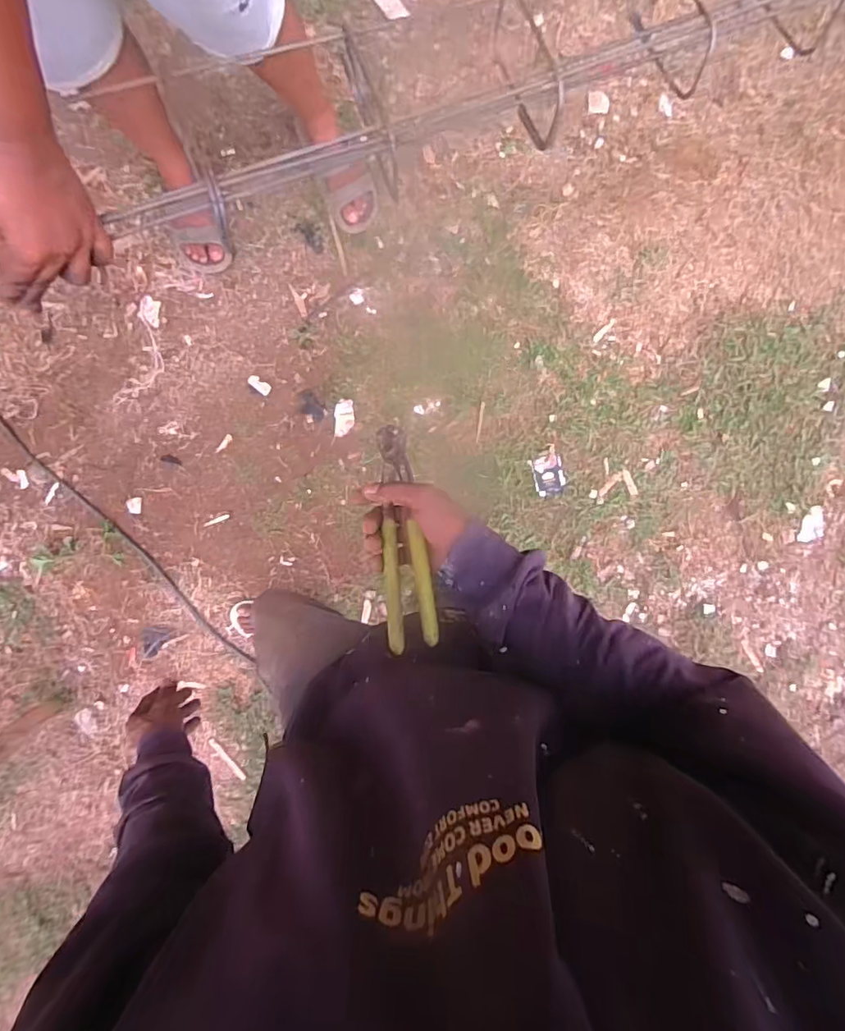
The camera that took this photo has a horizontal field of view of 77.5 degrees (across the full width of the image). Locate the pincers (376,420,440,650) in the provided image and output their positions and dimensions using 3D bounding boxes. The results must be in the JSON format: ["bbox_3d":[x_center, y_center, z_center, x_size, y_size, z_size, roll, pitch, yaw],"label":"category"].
[{"bbox_3d":[-0.018,0.011,0.490,0.039,0.027,0.223,-4,62,-4],"label":"pincers"}]

